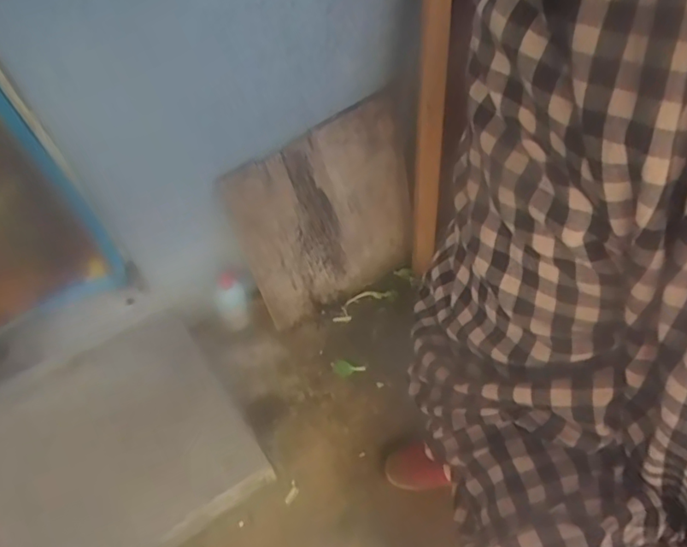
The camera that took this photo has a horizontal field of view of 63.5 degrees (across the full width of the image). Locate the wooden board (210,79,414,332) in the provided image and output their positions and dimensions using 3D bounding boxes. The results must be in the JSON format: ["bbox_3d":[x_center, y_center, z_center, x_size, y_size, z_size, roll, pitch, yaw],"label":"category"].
[{"bbox_3d":[-0.023,-0.114,1.195,0.403,0.441,0.027,-32,47,-17],"label":"wooden board"}]

